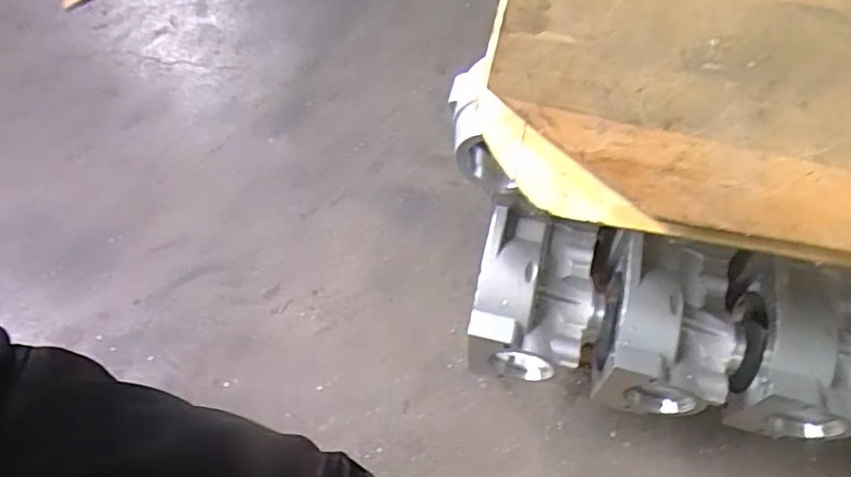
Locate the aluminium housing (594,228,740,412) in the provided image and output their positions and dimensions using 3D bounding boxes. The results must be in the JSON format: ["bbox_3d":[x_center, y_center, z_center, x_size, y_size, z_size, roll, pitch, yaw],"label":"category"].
[{"bbox_3d":[0.280,0.102,0.716,0.155,0.125,0.175,8,61,6],"label":"aluminium housing"}]

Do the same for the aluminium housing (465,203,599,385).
[{"bbox_3d":[0.135,0.067,0.737,0.145,0.127,0.176,8,61,5],"label":"aluminium housing"}]

